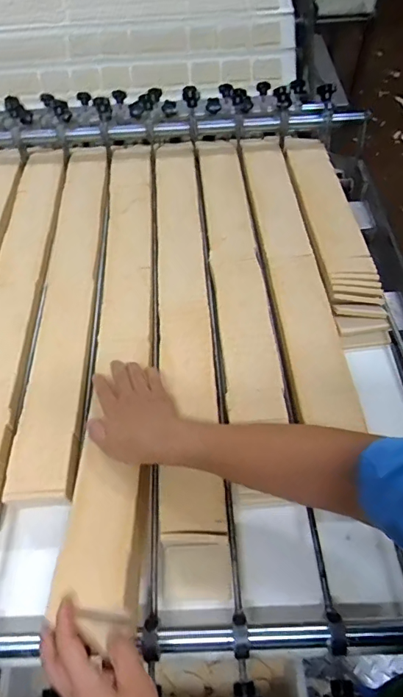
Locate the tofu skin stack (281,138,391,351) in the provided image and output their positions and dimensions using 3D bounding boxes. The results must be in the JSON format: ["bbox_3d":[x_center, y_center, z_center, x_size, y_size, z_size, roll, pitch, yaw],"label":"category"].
[{"bbox_3d":[0.219,-0.218,0.748,0.085,0.054,0.479,-6,57,-2],"label":"tofu skin stack"}]

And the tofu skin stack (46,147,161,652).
[{"bbox_3d":[-0.111,-0.050,0.637,0.089,0.036,0.773,-3,56,1],"label":"tofu skin stack"}]

